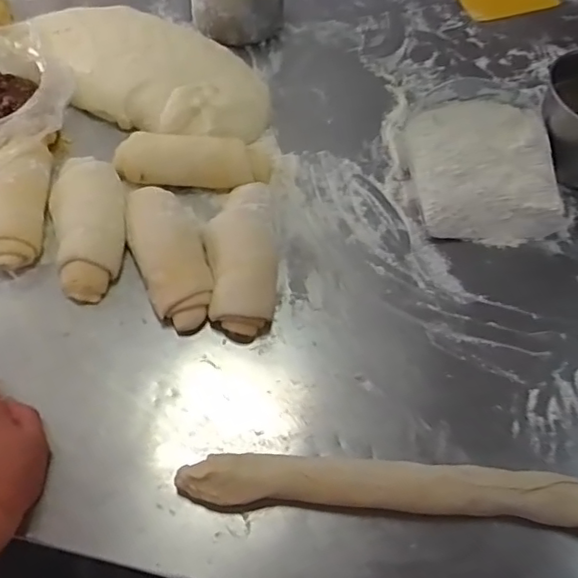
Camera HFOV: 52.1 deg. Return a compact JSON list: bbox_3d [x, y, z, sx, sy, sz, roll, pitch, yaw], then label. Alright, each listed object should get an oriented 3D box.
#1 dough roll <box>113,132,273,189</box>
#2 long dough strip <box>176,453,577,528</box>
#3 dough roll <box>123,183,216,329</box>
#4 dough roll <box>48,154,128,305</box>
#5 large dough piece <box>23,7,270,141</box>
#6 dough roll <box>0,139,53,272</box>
[{"bbox_3d":[-0.114,-0.155,0.711,0.184,0.044,0.060,-2,58,-6],"label":"dough roll"},{"bbox_3d":[0.117,0.183,0.533,0.414,0.033,0.049,6,58,-1],"label":"long dough strip"},{"bbox_3d":[-0.130,-0.047,0.639,0.073,0.052,0.176,-21,62,-17],"label":"dough roll"},{"bbox_3d":[-0.223,-0.074,0.666,0.083,0.044,0.184,-12,60,-12],"label":"dough roll"},{"bbox_3d":[-0.186,-0.293,0.795,0.350,0.052,0.184,27,60,12],"label":"large dough piece"},{"bbox_3d":[-0.308,-0.100,0.664,0.069,0.040,0.165,-2,59,-6],"label":"dough roll"}]

